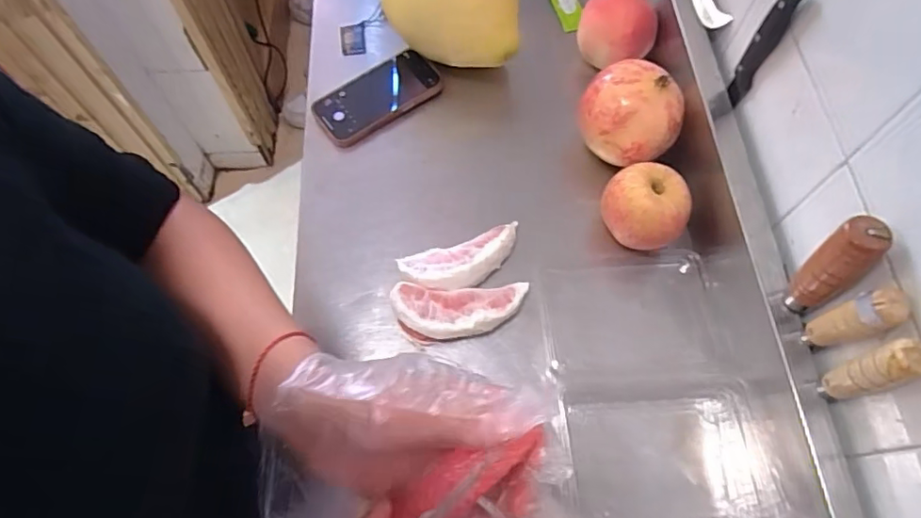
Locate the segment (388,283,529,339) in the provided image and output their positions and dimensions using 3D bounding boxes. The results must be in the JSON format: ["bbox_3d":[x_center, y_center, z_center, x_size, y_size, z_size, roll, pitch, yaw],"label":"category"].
[{"bbox_3d":[-0.001,0.052,0.534,0.126,0.028,0.057,0,65,1],"label":"segment"}]

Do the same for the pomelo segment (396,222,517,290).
[{"bbox_3d":[0.003,0.002,0.557,0.123,0.028,0.054,-19,66,-8],"label":"pomelo segment"}]

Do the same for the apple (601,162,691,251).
[{"bbox_3d":[0.184,-0.051,0.561,0.076,0.074,0.078,0,65,0],"label":"apple"}]

